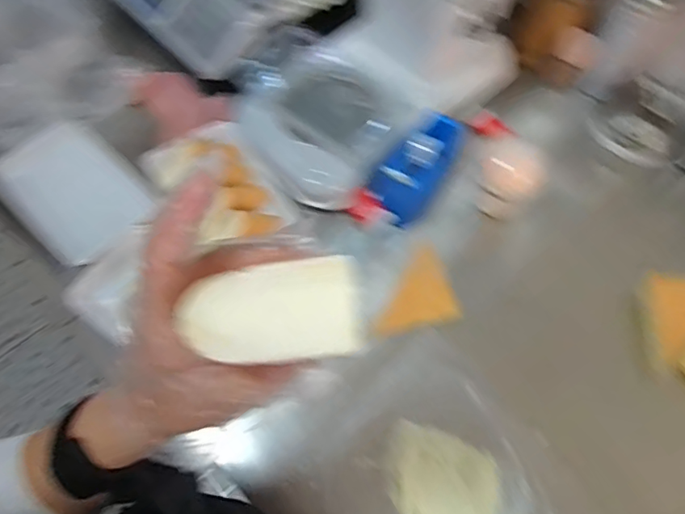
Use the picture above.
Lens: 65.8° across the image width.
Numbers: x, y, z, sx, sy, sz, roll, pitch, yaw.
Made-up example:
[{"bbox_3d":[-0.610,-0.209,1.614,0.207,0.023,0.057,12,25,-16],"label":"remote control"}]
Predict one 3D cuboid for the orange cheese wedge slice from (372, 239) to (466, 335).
[{"bbox_3d":[0.105,0.052,0.642,0.079,0.049,0.125,30,66,12],"label":"orange cheese wedge slice"}]

